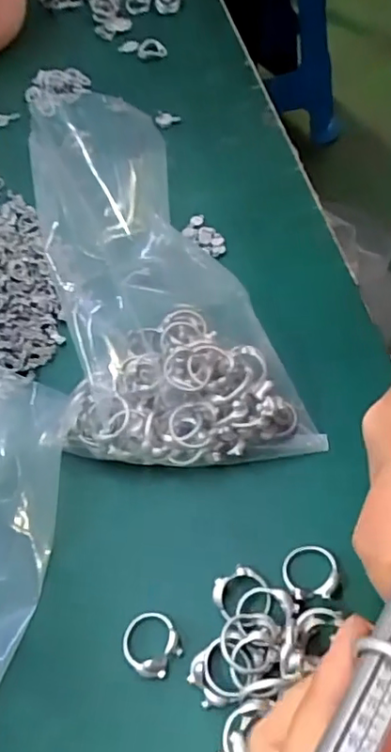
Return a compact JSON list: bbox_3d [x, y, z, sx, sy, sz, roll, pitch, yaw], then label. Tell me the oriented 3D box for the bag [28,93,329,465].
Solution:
[{"bbox_3d":[-0.039,-0.057,0.330,0.113,0.043,0.250,-22,59,-6],"label":"bag"}]

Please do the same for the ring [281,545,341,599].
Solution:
[{"bbox_3d":[0.051,0.085,0.254,0.024,0.008,0.024,-3,59,5],"label":"ring"}]

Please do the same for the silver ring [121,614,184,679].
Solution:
[{"bbox_3d":[-0.019,0.113,0.248,0.025,0.006,0.023,-3,59,5],"label":"silver ring"}]

